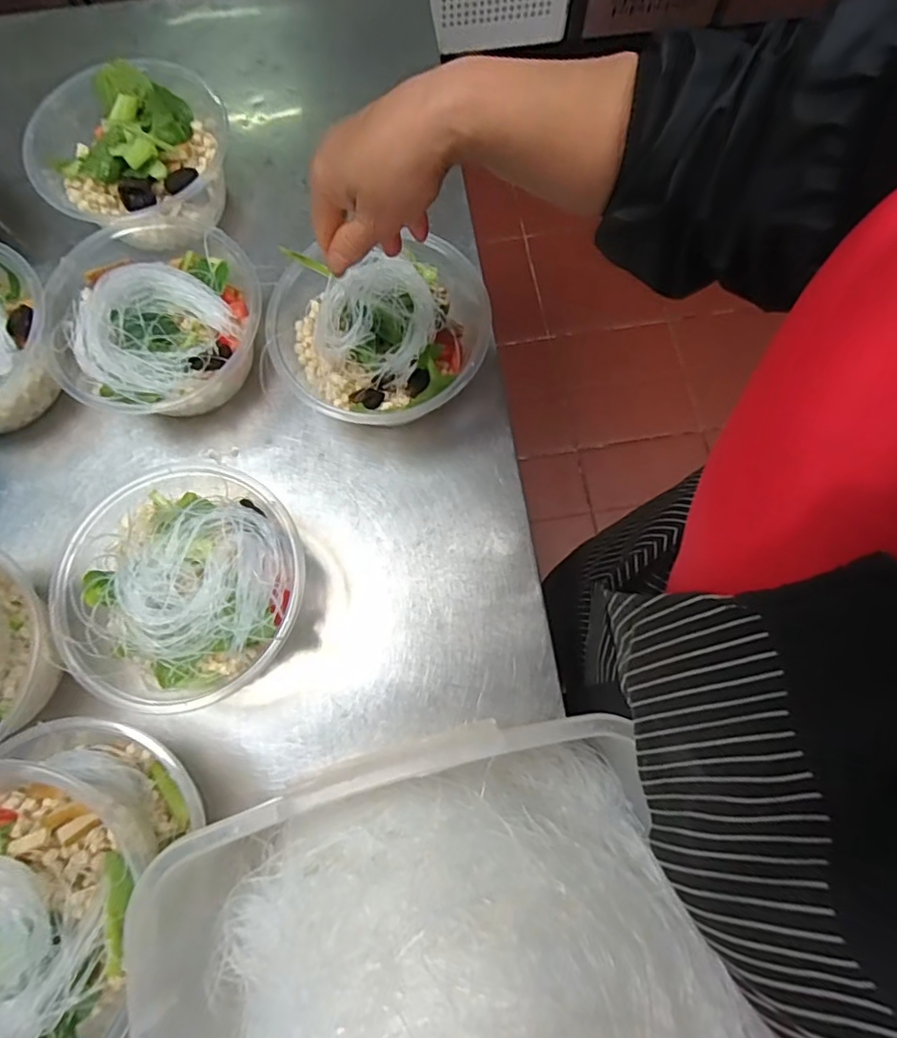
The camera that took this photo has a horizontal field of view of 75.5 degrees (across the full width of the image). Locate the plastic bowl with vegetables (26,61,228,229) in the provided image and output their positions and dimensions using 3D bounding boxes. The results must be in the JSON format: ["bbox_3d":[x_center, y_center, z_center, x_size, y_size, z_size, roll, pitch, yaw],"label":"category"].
[{"bbox_3d":[-0.272,-0.314,0.518,0.167,0.073,0.150,-23,75,-6],"label":"plastic bowl with vegetables"}]

